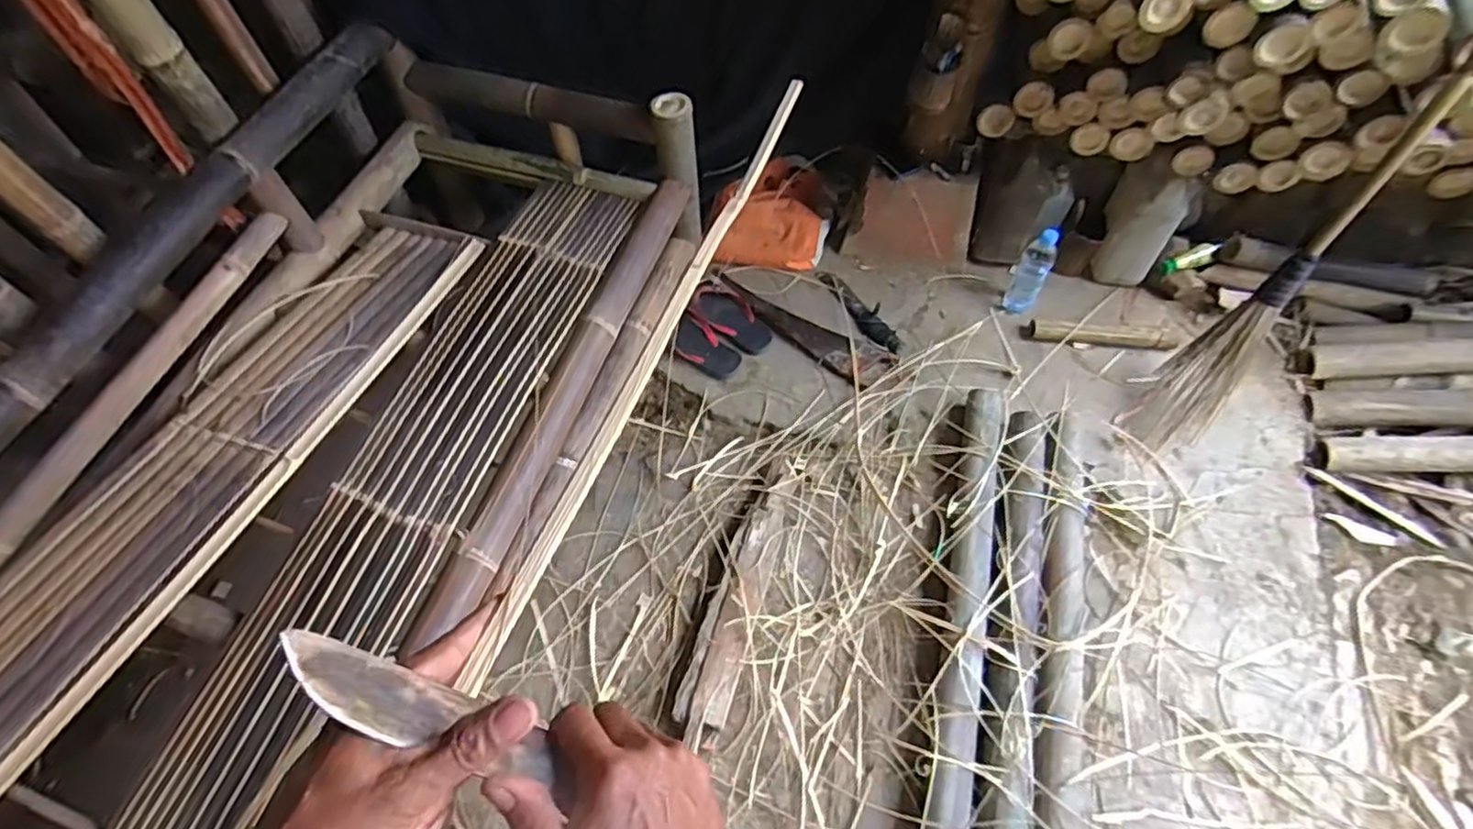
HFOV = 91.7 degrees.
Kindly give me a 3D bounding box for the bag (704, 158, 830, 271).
[{"bbox_3d":[0.076,-0.466,1.700,0.276,0.126,0.226,6,59,5],"label":"bag"}]

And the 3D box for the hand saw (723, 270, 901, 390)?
[{"bbox_3d":[0.154,-0.195,1.607,0.433,0.024,0.099,33,65,20],"label":"hand saw"}]

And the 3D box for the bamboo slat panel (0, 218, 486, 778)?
[{"bbox_3d":[-0.893,0.231,0.983,0.238,0.039,1.532,21,58,11],"label":"bamboo slat panel"}]

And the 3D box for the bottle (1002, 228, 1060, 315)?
[{"bbox_3d":[0.638,-0.303,1.550,0.066,0.228,0.060,0,62,1],"label":"bottle"}]

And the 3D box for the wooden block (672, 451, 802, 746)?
[{"bbox_3d":[0.010,0.322,1.333,0.096,0.045,0.564,16,60,11],"label":"wooden block"}]

